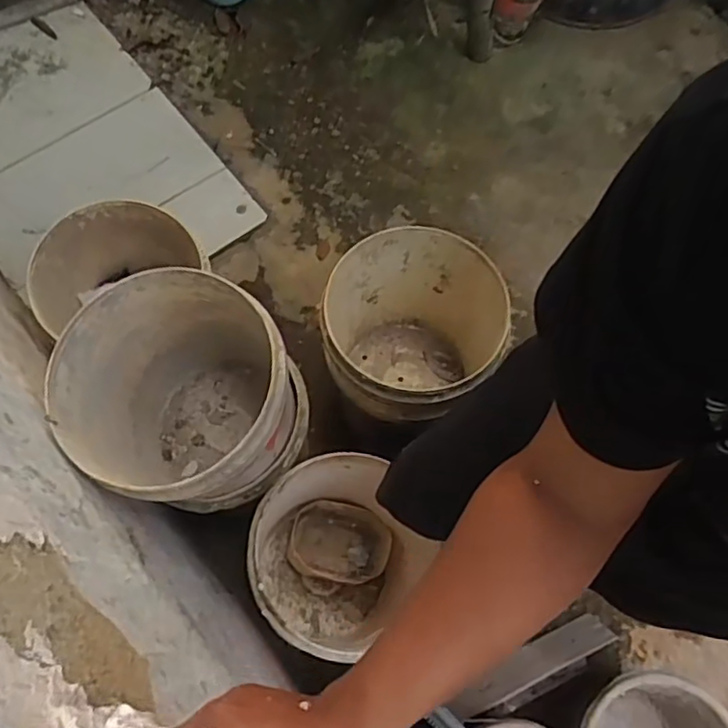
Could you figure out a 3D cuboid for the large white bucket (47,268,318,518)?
[{"bbox_3d":[-0.271,0.074,0.993,0.305,0.384,0.304,1,71,-2],"label":"large white bucket"}]

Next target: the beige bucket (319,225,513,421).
[{"bbox_3d":[0.097,-0.024,1.207,0.325,0.380,0.310,5,71,0],"label":"beige bucket"}]

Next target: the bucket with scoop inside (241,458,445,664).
[{"bbox_3d":[-0.057,0.356,1.133,0.279,0.368,0.288,1,71,-2],"label":"bucket with scoop inside"}]

